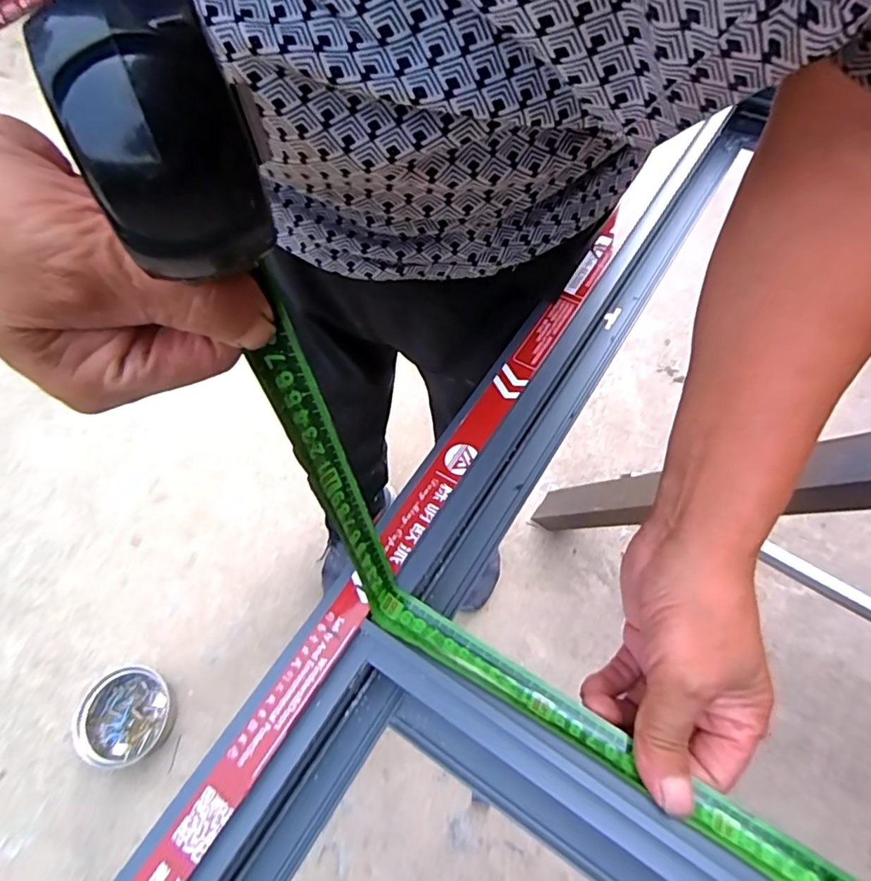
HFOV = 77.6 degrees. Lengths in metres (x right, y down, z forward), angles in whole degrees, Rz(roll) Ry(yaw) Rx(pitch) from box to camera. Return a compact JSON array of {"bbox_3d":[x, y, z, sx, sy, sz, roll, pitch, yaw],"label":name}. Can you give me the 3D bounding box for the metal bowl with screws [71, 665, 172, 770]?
[{"bbox_3d":[-0.573,0.506,0.996,0.176,0.033,0.164,-2,61,4],"label":"metal bowl with screws"}]

